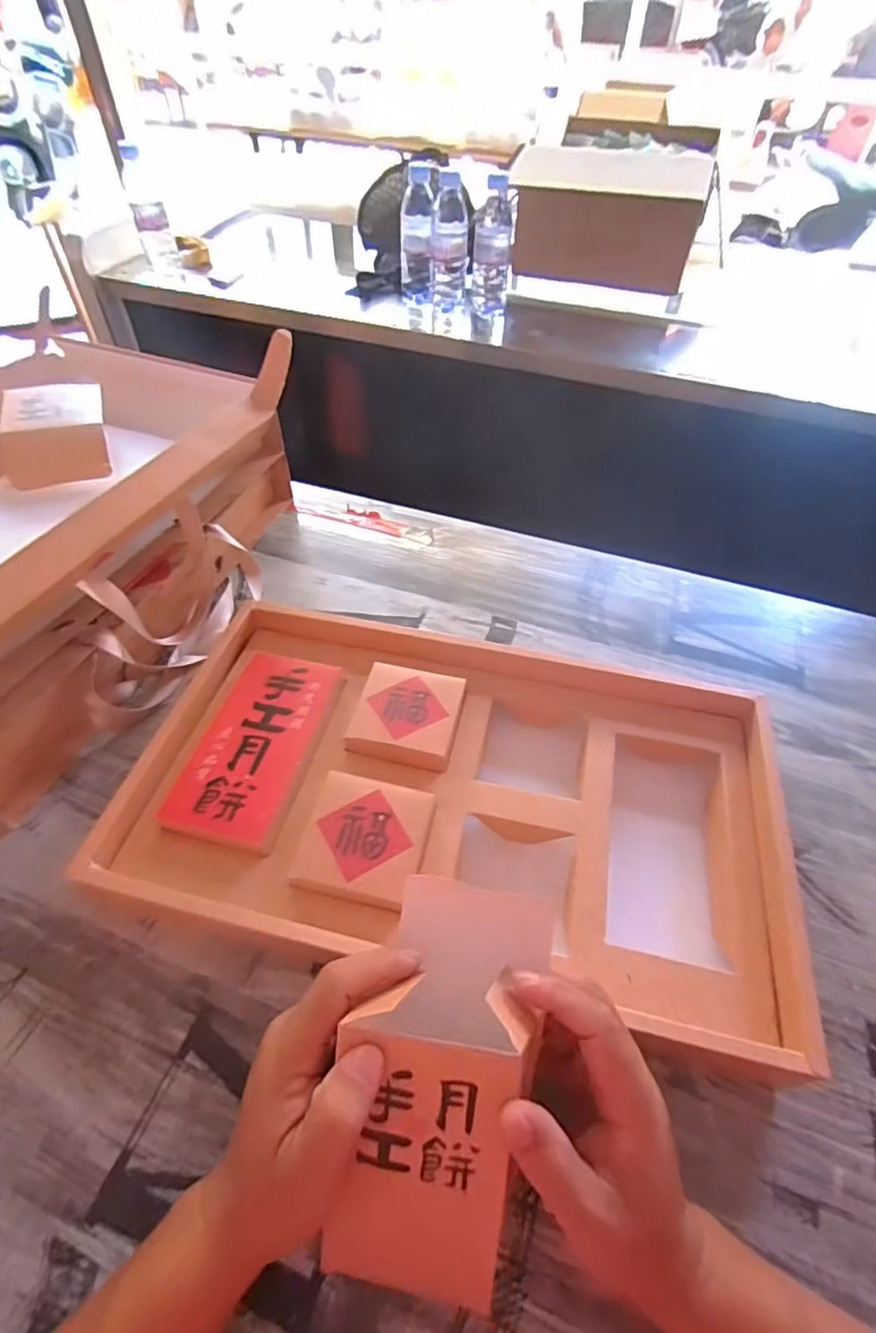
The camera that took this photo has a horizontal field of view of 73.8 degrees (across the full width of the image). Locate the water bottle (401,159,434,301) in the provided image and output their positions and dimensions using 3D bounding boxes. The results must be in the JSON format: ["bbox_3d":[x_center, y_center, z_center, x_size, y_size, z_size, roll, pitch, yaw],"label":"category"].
[{"bbox_3d":[-0.036,-0.693,0.945,0.049,0.172,0.061,-4,51,-5],"label":"water bottle"}]

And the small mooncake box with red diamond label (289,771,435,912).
[{"bbox_3d":[-0.052,0.127,0.424,0.084,0.022,0.084,11,51,8],"label":"small mooncake box with red diamond label"}]

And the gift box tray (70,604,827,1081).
[{"bbox_3d":[0.014,0.099,0.468,0.481,0.065,0.290,12,51,8],"label":"gift box tray"}]

